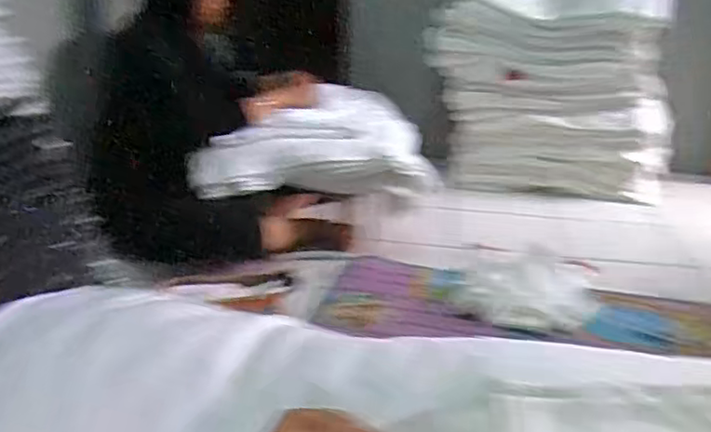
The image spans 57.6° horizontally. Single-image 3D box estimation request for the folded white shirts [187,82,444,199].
[{"bbox_3d":[-0.090,-0.190,1.698,0.666,0.218,0.416,-7,22,-19],"label":"folded white shirts"}]

